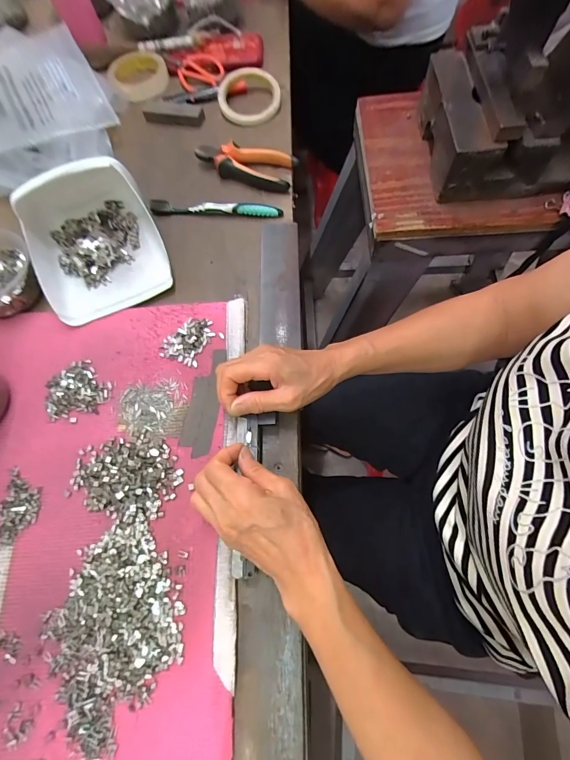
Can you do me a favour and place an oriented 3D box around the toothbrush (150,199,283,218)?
[{"bbox_3d":[-0.097,-0.239,0.485,0.184,0.020,0.014,4,70,7],"label":"toothbrush"}]

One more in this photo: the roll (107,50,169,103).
[{"bbox_3d":[-0.253,-0.524,0.599,0.099,0.022,0.107,-1,70,2],"label":"roll"}]

